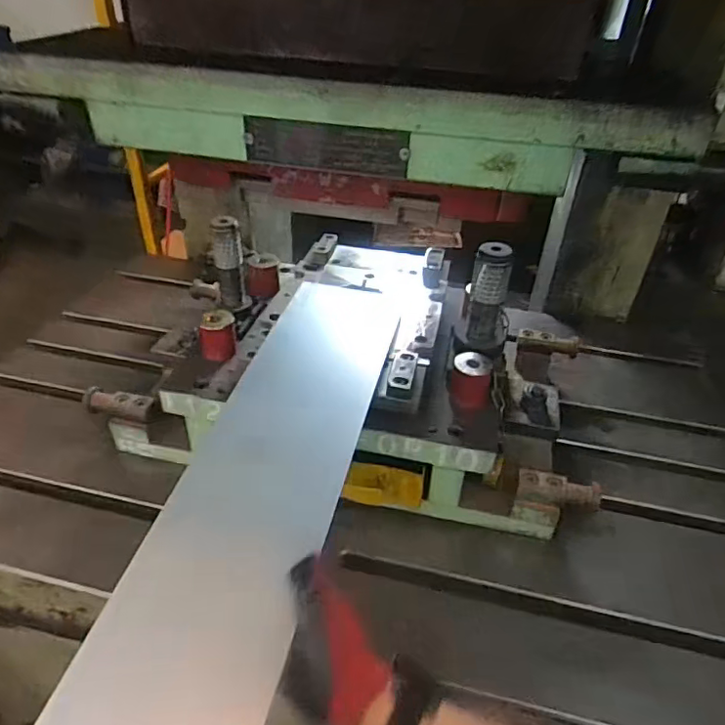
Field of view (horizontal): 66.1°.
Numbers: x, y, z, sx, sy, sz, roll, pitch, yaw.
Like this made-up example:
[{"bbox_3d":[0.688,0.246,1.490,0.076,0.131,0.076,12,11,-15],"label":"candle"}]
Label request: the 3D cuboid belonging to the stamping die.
[{"bbox_3d":[-0.011,-0.020,0.851,0.707,0.276,0.429,9,37,7],"label":"stamping die"}]

